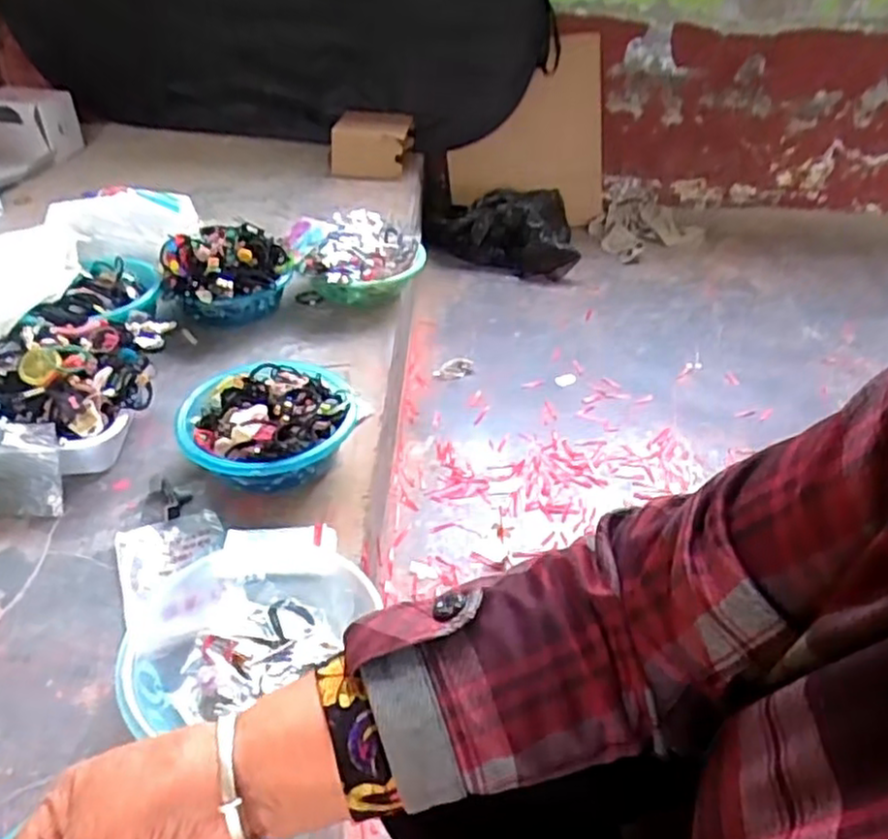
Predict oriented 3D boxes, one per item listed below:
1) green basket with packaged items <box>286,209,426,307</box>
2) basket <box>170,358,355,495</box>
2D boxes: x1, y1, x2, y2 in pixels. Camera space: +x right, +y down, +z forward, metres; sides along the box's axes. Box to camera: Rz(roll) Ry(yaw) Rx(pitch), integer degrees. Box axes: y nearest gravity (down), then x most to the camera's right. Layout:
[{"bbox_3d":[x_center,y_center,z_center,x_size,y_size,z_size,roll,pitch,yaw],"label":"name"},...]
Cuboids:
[{"bbox_3d":[-0.163,-0.285,1.294,0.245,0.120,0.192,-8,38,-12],"label":"green basket with packaged items"},{"bbox_3d":[-0.223,0.015,0.928,0.219,0.088,0.202,1,37,-1],"label":"basket"}]

